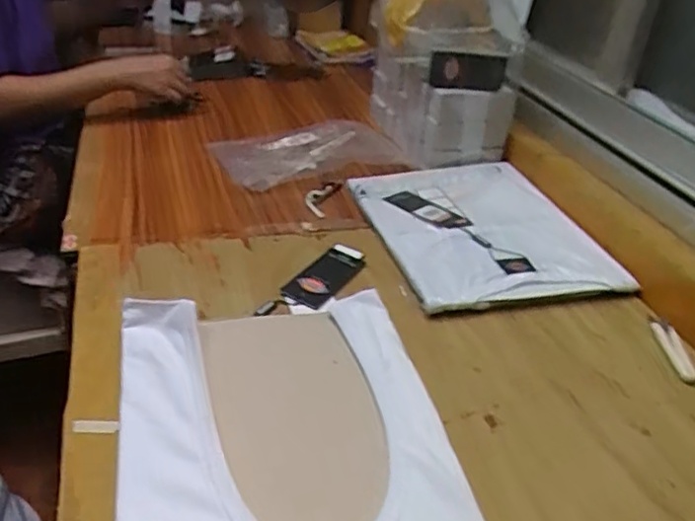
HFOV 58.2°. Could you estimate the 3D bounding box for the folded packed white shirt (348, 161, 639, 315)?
[{"bbox_3d":[0.164,-0.049,0.806,0.253,0.024,0.314,-4,35,-16],"label":"folded packed white shirt"}]

